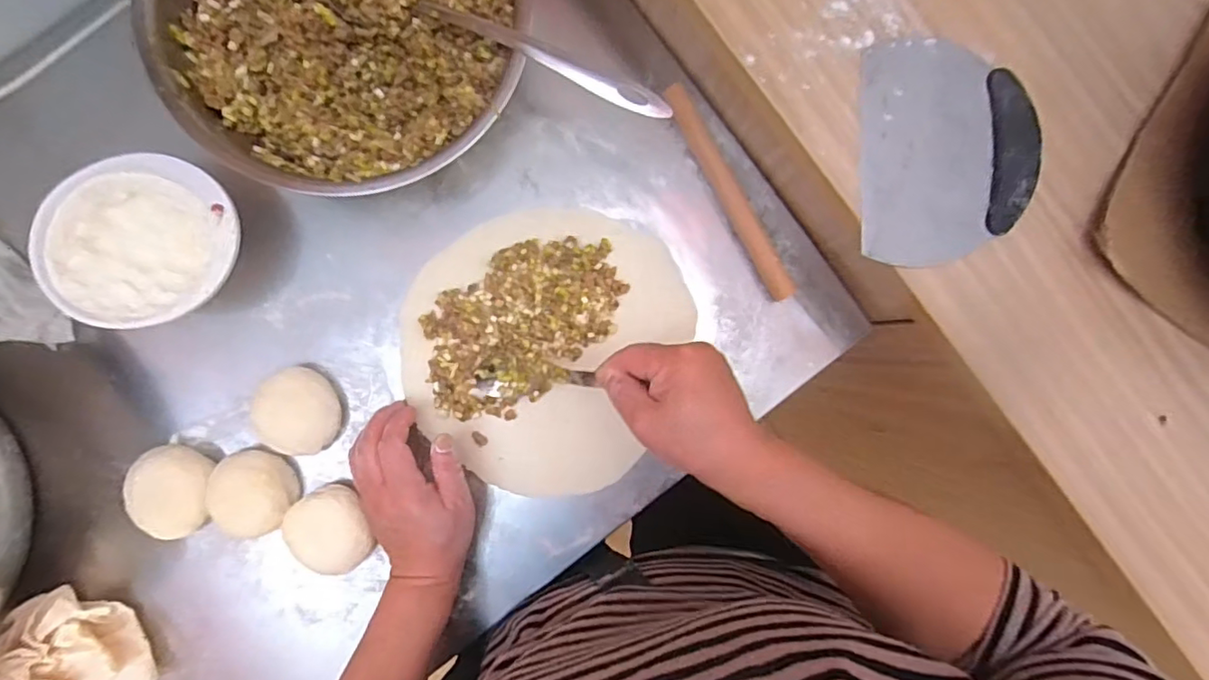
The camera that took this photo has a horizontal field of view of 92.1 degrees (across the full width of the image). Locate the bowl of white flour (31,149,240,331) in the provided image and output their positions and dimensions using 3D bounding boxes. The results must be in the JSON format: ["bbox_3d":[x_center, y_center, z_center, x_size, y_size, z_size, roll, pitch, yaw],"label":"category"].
[{"bbox_3d":[-0.328,-0.070,0.430,0.129,0.066,0.119,0,91,-4],"label":"bowl of white flour"}]

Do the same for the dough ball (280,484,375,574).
[{"bbox_3d":[-0.211,0.146,0.456,0.053,0.033,0.065,-30,93,-3],"label":"dough ball"}]

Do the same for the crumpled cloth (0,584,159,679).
[{"bbox_3d":[-0.426,0.254,0.435,0.141,0.050,0.102,-33,93,-3],"label":"crumpled cloth"}]

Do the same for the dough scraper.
[{"bbox_3d":[0.236,-0.128,0.398,0.117,0.014,0.149,0,91,-4],"label":"dough scraper"}]

